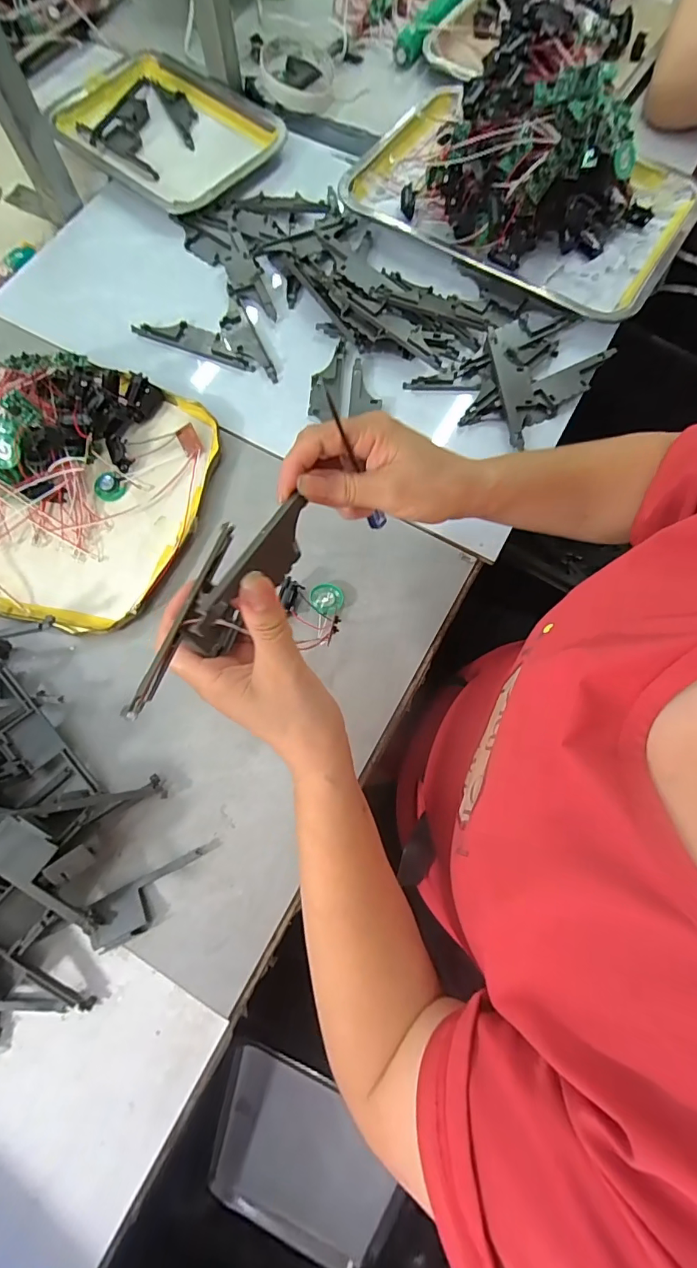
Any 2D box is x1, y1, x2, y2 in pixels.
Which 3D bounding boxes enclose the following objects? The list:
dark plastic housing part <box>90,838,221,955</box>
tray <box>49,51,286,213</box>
[{"bbox_3d":[-0.137,0.190,0.341,0.098,0.008,0.033,-25,61,-10],"label":"dark plastic housing part"},{"bbox_3d":[-0.223,-0.602,0.559,0.266,0.019,0.193,36,77,9],"label":"tray"}]

